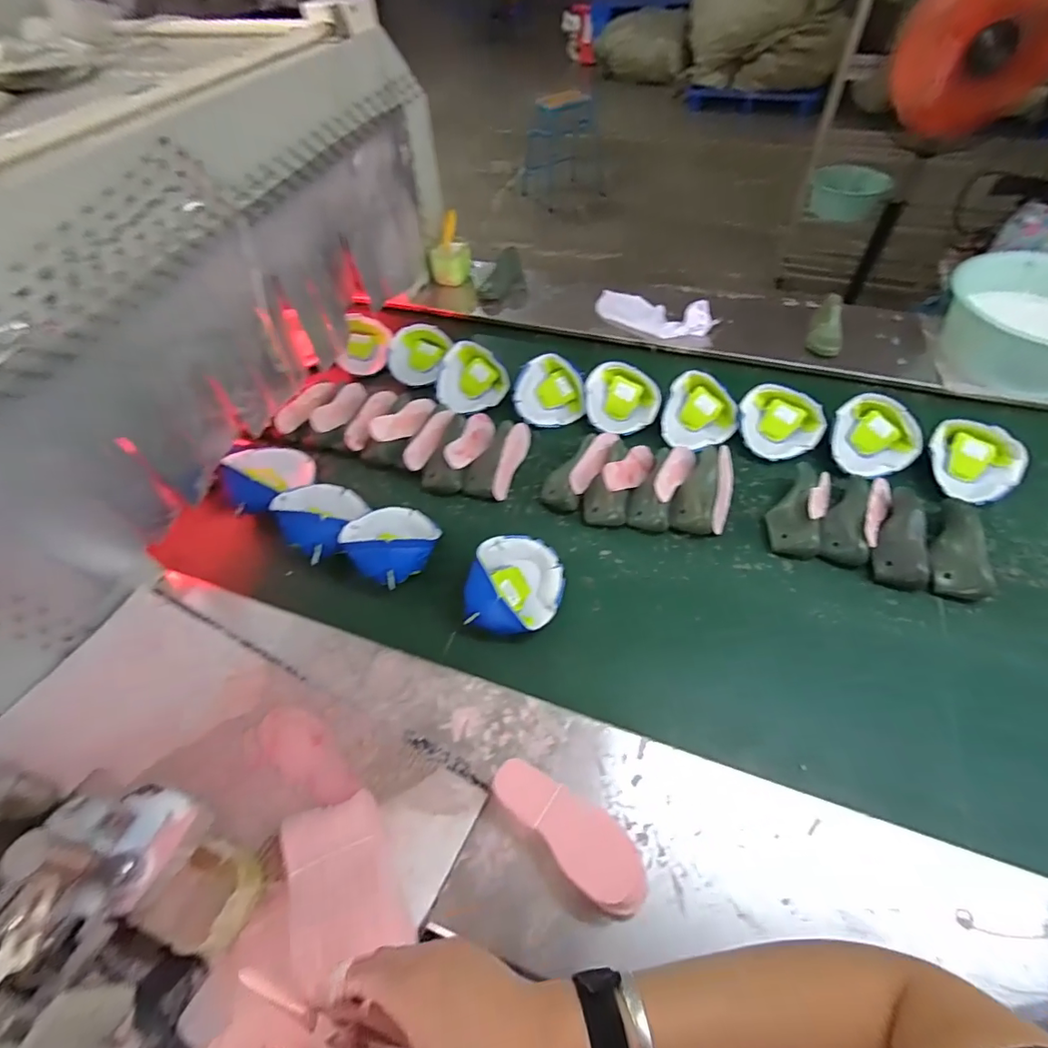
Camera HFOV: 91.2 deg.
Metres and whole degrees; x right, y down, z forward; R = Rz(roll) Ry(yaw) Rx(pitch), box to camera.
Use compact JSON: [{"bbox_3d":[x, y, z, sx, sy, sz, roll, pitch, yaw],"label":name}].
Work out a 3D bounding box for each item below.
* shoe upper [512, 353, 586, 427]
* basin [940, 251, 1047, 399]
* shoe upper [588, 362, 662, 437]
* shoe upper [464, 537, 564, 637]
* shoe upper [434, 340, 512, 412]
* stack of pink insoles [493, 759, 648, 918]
[{"bbox_3d":[0.045,-0.244,0.942,0.126,0.043,0.126,-1,91,-23],"label":"shoe upper"},{"bbox_3d":[0.997,-0.381,1.007,0.326,0.166,0.295,25,59,20],"label":"basin"},{"bbox_3d":[0.178,-0.228,0.946,0.127,0.051,0.127,0,90,1],"label":"shoe upper"},{"bbox_3d":[-0.008,0.081,0.709,0.113,0.084,0.151,13,56,12],"label":"shoe upper"},{"bbox_3d":[-0.103,-0.275,0.990,0.130,0.024,0.131,0,87,-9],"label":"shoe upper"},{"bbox_3d":[0.047,0.308,0.520,0.170,0.044,0.066,37,63,26],"label":"stack of pink insoles"}]

